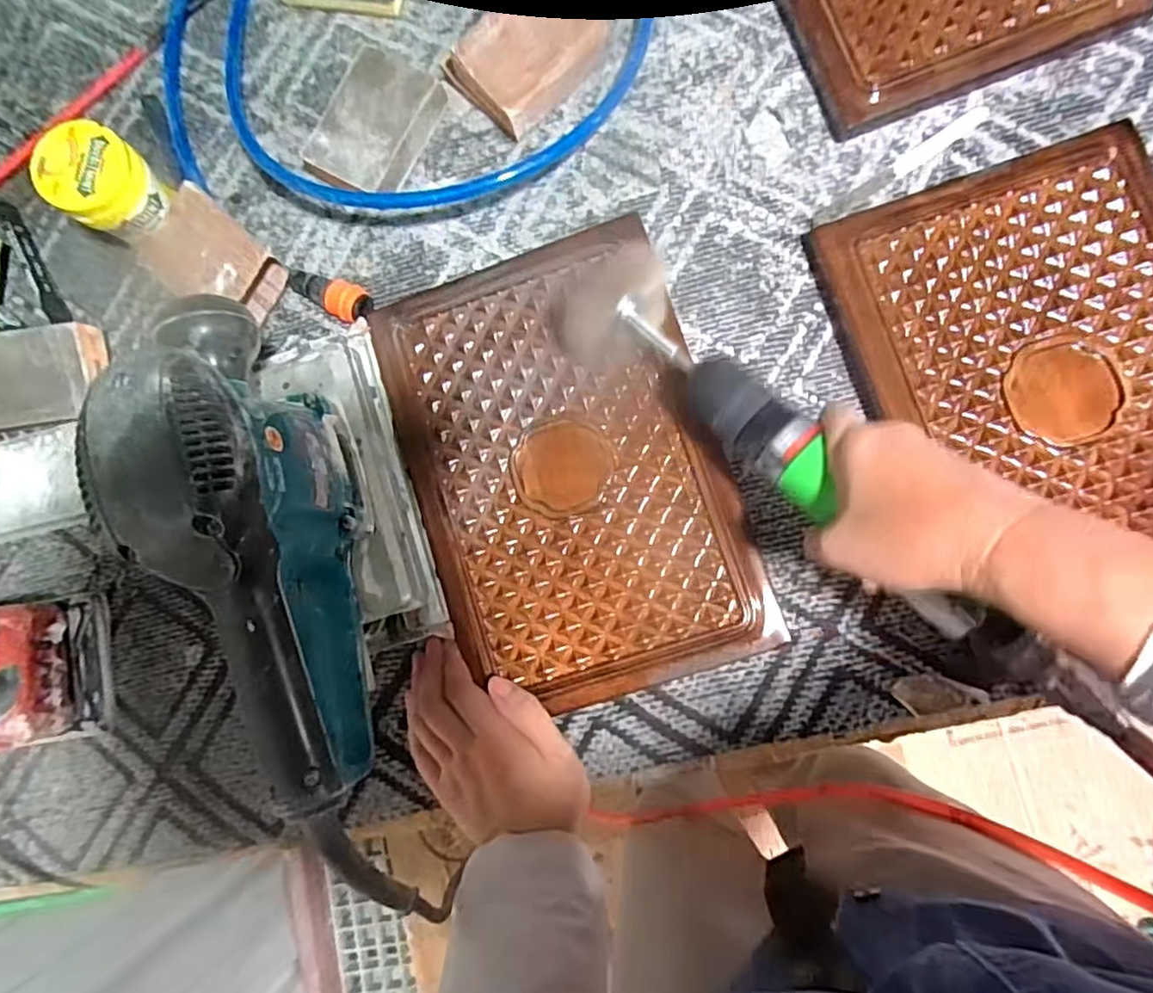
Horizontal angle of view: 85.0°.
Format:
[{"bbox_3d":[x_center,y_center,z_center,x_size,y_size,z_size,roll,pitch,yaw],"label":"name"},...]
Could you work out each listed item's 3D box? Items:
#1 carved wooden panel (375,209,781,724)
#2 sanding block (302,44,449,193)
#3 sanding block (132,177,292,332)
[{"bbox_3d":[-0.014,-0.019,0.432,0.201,0.014,0.308,-20,83,4],"label":"carved wooden panel"},{"bbox_3d":[-0.150,-0.273,0.470,0.070,0.030,0.101,30,89,8],"label":"sanding block"},{"bbox_3d":[-0.272,-0.174,0.471,0.098,0.039,0.069,41,91,8],"label":"sanding block"}]

